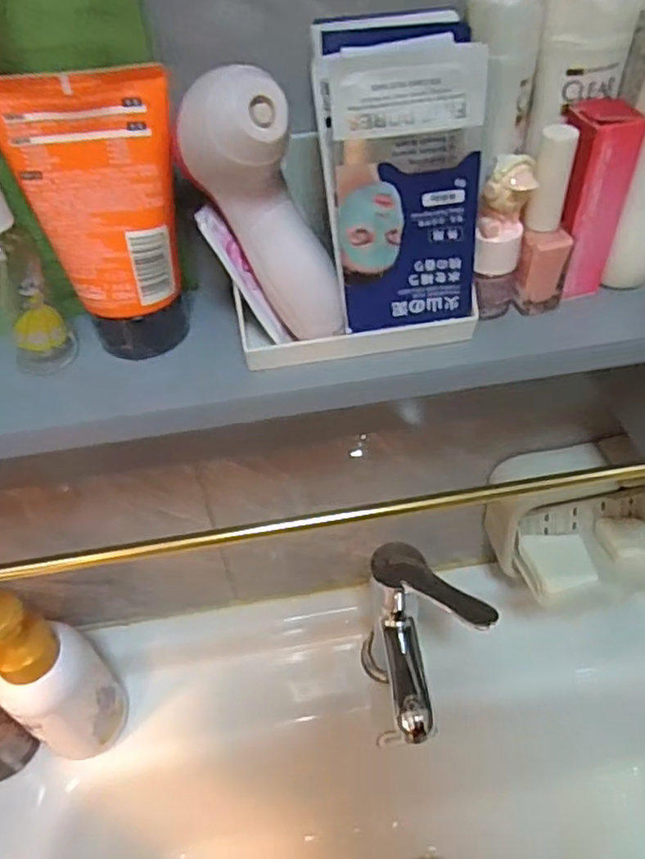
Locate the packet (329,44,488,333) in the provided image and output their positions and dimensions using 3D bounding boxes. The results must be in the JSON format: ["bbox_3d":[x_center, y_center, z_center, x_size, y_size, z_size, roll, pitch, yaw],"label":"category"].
[{"bbox_3d":[0.038,-0.101,0.291,0.063,0.117,0.010,-6,40,0],"label":"packet"}]

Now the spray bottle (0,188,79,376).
[{"bbox_3d":[-0.142,-0.072,0.298,0.026,0.117,0.025,-20,48,-14],"label":"spray bottle"}]

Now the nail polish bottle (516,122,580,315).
[{"bbox_3d":[0.111,-0.097,0.318,0.023,0.089,0.019,13,49,16],"label":"nail polish bottle"}]

